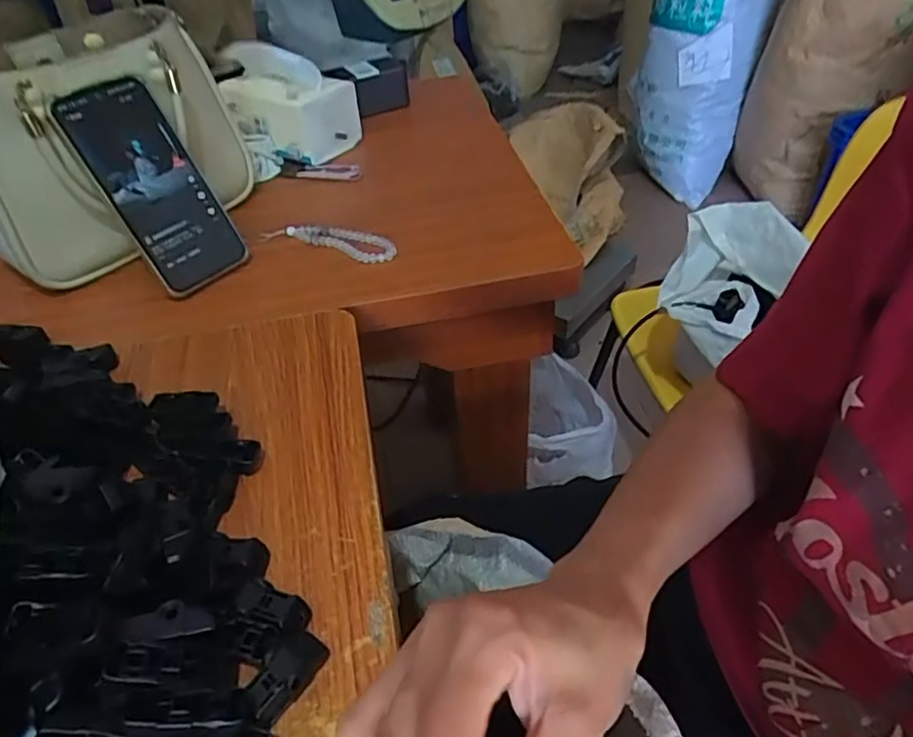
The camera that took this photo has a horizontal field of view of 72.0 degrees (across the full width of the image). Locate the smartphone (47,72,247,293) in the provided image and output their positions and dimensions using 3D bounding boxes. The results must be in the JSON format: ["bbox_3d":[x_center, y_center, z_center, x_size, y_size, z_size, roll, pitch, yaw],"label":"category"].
[{"bbox_3d":[-0.252,-0.152,0.529,0.079,0.169,0.018,-39,21,-31],"label":"smartphone"}]

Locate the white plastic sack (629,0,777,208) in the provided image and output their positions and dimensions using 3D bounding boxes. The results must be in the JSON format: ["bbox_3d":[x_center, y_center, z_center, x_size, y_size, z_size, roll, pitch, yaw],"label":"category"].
[{"bbox_3d":[0.604,-0.755,1.579,0.289,0.616,0.143,12,46,17],"label":"white plastic sack"}]

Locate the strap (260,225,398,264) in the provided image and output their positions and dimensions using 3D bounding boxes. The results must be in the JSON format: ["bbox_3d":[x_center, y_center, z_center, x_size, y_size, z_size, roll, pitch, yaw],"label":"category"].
[{"bbox_3d":[-0.115,-0.120,0.588,0.133,0.012,0.036,15,46,19],"label":"strap"}]

